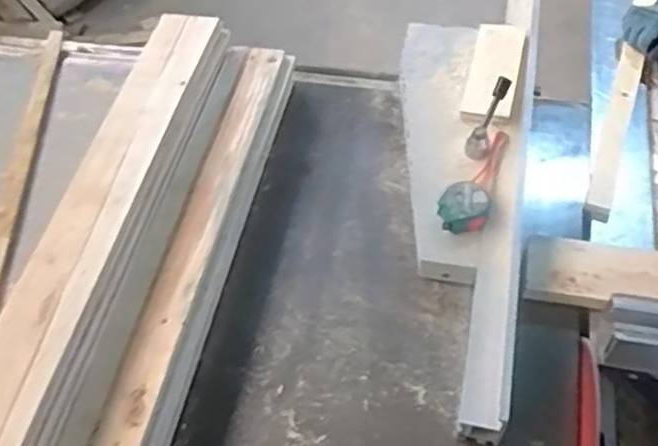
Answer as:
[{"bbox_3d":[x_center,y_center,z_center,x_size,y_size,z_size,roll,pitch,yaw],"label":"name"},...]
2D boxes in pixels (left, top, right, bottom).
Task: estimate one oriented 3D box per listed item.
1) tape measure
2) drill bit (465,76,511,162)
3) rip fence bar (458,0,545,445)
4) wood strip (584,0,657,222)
[{"bbox_3d":[0.176,-0.018,0.934,0.066,0.029,0.071,7,53,11],"label":"tape measure"},{"bbox_3d":[0.224,-0.144,0.996,0.030,0.023,0.122,24,84,14],"label":"drill bit"},{"bbox_3d":[0.276,-0.183,1.044,0.054,0.088,0.981,11,55,6],"label":"rip fence bar"},{"bbox_3d":[0.476,-0.228,1.145,0.039,0.024,0.562,16,55,17],"label":"wood strip"}]

